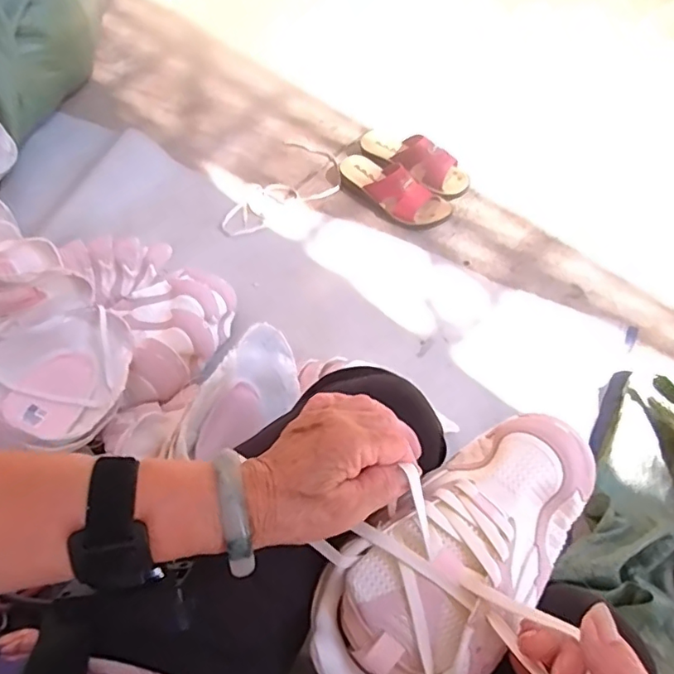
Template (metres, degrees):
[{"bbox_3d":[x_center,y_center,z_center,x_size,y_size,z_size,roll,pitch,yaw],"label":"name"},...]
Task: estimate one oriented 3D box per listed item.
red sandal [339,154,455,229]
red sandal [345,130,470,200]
[{"bbox_3d":[0.097,-0.271,0.986,0.228,0.073,0.080,31,67,19],"label":"red sandal"},{"bbox_3d":[0.134,-0.334,1.029,0.241,0.070,0.073,33,68,20],"label":"red sandal"}]

